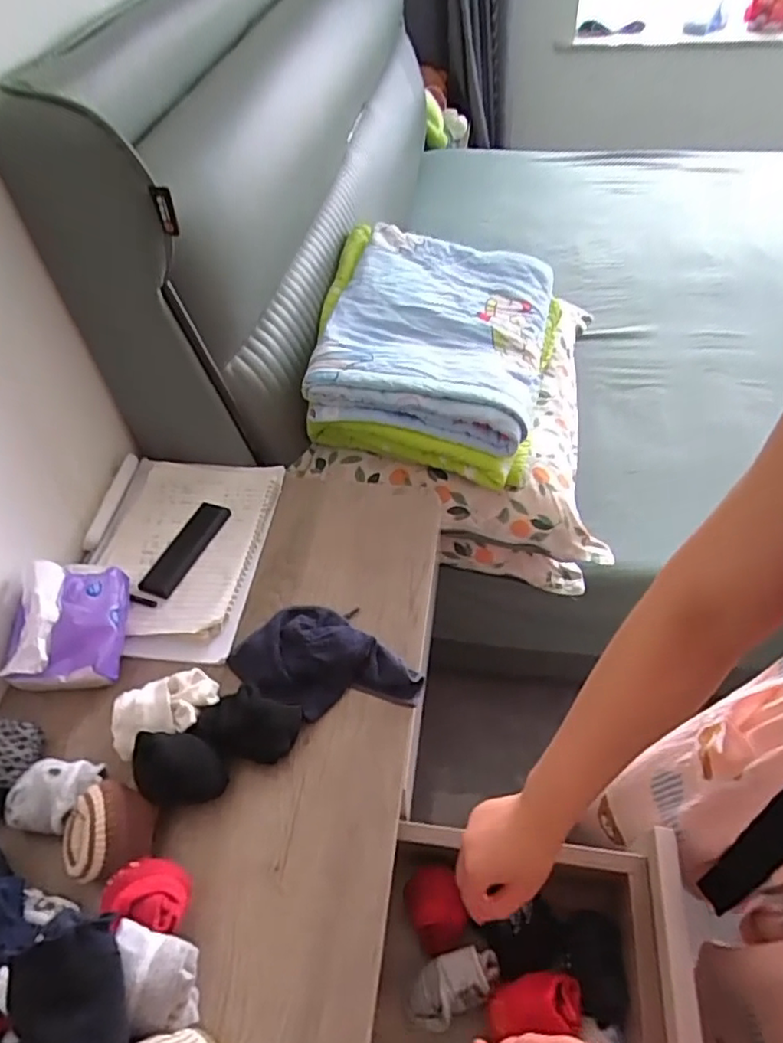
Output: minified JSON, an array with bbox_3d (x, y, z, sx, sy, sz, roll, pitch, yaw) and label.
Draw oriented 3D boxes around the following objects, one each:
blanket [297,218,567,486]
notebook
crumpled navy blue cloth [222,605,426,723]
[{"bbox_3d":[0.064,-0.292,0.977,0.358,0.135,0.436,11,51,12],"label":"blanket"},{"bbox_3d":[-0.255,0.020,0.765,0.175,0.016,0.261,6,51,2],"label":"notebook"},{"bbox_3d":[-0.074,0.153,0.647,0.178,0.024,0.124,33,59,28],"label":"crumpled navy blue cloth"}]

